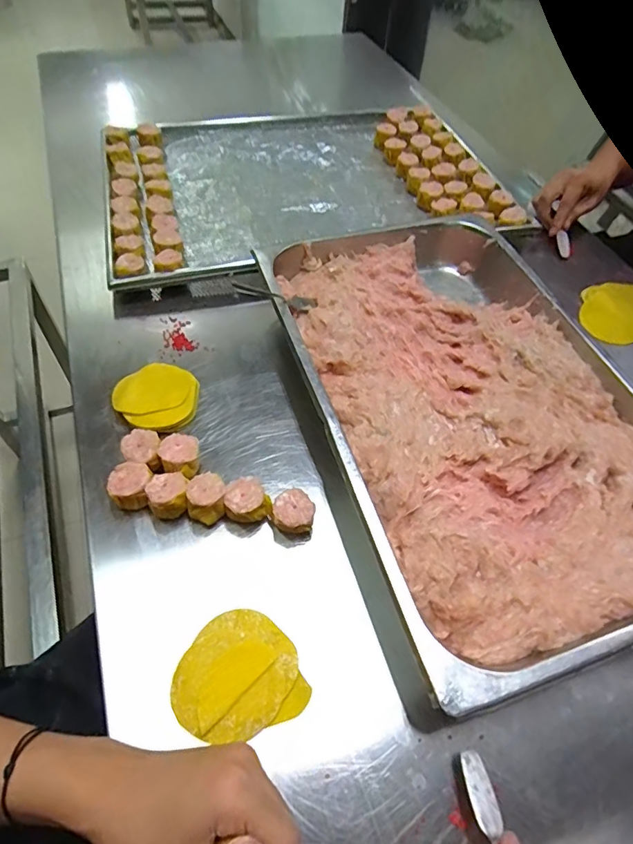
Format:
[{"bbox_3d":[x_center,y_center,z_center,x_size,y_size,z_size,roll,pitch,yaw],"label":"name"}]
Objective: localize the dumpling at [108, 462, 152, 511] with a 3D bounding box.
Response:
[{"bbox_3d":[-0.170,0.058,0.442,0.035,0.026,0.037,3,55,-4],"label":"dumpling"}]

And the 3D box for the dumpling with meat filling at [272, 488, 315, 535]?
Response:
[{"bbox_3d":[-0.021,0.084,0.436,0.037,0.035,0.034,3,55,-4],"label":"dumpling with meat filling"}]

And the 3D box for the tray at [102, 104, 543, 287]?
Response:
[{"bbox_3d":[-0.025,-0.382,0.773,0.587,0.066,0.405,-11,57,-13],"label":"tray"}]

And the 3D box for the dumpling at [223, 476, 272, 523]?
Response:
[{"bbox_3d":[-0.065,0.074,0.442,0.039,0.032,0.034,-17,58,-17],"label":"dumpling"}]

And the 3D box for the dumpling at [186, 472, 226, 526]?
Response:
[{"bbox_3d":[-0.100,0.071,0.440,0.032,0.036,0.039,-3,55,-8],"label":"dumpling"}]

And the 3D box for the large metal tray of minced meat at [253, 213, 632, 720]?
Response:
[{"bbox_3d":[0.153,-0.032,0.512,0.329,0.069,0.527,-13,57,-14],"label":"large metal tray of minced meat"}]

